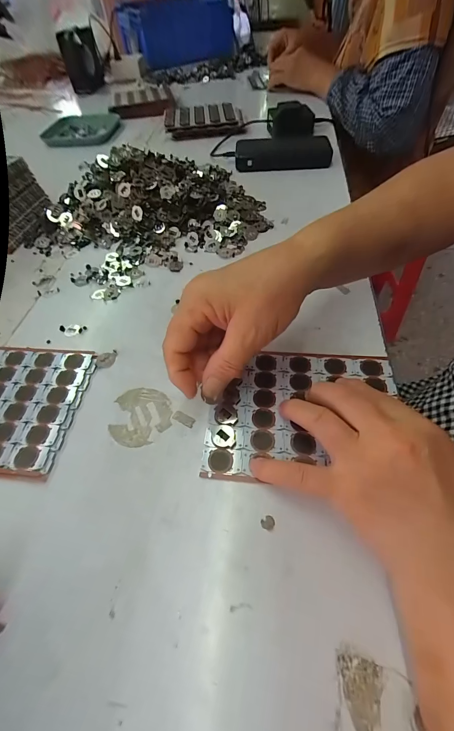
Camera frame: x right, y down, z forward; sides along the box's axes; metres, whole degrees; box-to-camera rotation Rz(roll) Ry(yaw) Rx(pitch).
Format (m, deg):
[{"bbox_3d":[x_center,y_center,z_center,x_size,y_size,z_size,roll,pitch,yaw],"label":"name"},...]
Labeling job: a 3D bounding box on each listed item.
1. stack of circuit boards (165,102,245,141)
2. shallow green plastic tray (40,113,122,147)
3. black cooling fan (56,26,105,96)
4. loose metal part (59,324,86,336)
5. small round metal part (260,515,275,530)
[{"bbox_3d":[-0.047,-0.498,0.602,0.152,0.027,0.103,-5,56,0],"label":"stack of circuit boards"},{"bbox_3d":[-0.307,-0.501,0.629,0.146,0.013,0.163,0,56,3],"label":"shallow green plastic tray"},{"bbox_3d":[-0.369,-0.786,0.770,0.038,0.114,0.105,18,62,19],"label":"black cooling fan"},{"bbox_3d":[-0.159,-0.037,0.307,0.026,0.004,0.015,-11,56,-4],"label":"loose metal part"},{"bbox_3d":[0.027,0.103,0.196,0.009,0.004,0.008,-27,59,-15],"label":"small round metal part"}]

